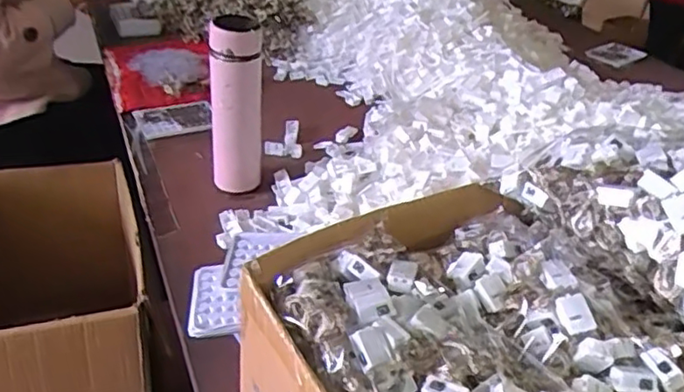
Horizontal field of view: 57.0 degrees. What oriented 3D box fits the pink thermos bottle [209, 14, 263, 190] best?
[{"bbox_3d":[-0.135,-0.115,0.815,0.064,0.221,0.052,1,33,-6],"label":"pink thermos bottle"}]

